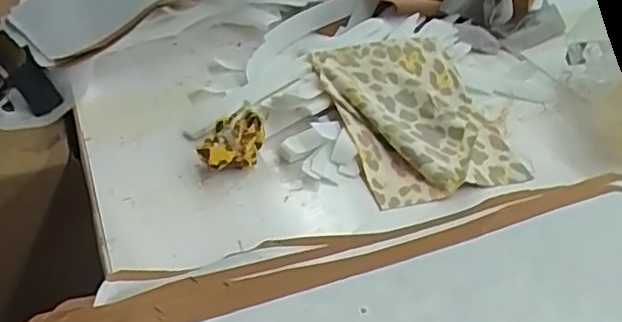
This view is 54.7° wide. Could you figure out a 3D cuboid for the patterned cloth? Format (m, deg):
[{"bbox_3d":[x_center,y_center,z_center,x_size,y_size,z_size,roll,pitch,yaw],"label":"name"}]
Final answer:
[{"bbox_3d":[0.088,-0.045,0.526,0.137,0.035,0.190,-12,41,-16],"label":"patterned cloth"}]

